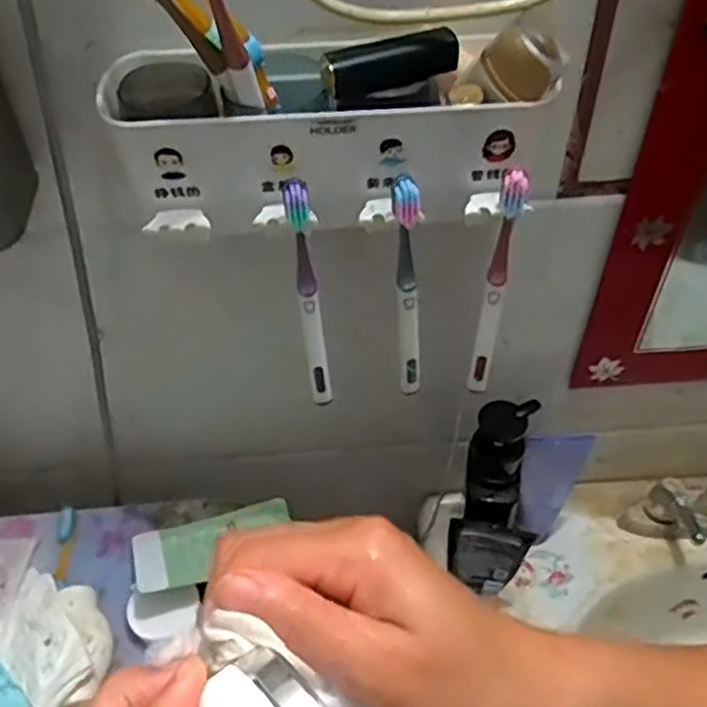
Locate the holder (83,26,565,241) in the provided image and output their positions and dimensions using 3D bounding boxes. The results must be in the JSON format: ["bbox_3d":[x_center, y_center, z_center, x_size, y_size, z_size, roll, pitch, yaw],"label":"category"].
[{"bbox_3d":[-0.012,-0.133,0.421,0.253,0.097,0.087,-4,47,-1],"label":"holder"}]

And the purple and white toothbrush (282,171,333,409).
[{"bbox_3d":[-0.029,-0.036,0.467,0.015,0.170,0.034,-9,48,-6],"label":"purple and white toothbrush"}]

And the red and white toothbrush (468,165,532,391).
[{"bbox_3d":[0.094,-0.041,0.467,0.018,0.174,0.023,15,50,16],"label":"red and white toothbrush"}]

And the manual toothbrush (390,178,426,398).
[{"bbox_3d":[0.037,-0.036,0.467,0.017,0.173,0.020,-22,50,-17],"label":"manual toothbrush"}]

